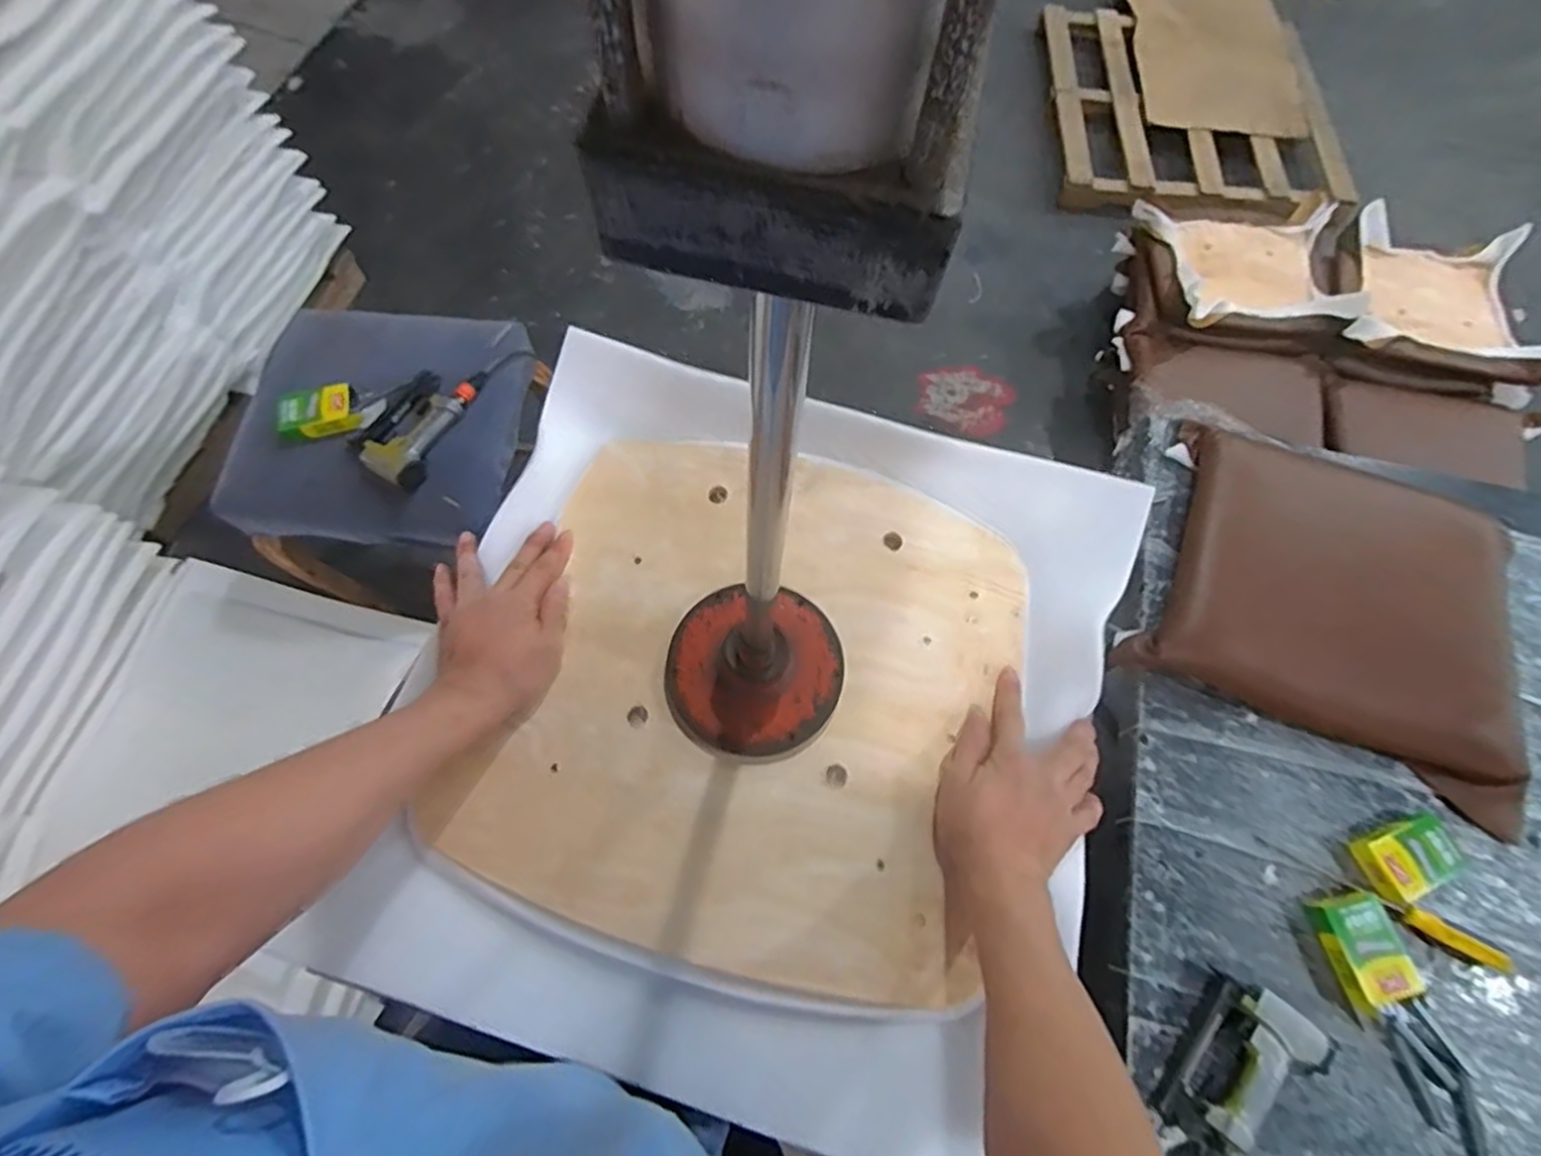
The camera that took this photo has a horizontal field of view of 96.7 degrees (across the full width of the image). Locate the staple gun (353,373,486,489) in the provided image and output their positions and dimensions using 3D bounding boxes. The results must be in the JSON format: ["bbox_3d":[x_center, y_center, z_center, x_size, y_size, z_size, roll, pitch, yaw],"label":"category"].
[{"bbox_3d":[-0.598,-0.274,1.158,0.121,0.055,0.256,16,69,5],"label":"staple gun"}]

